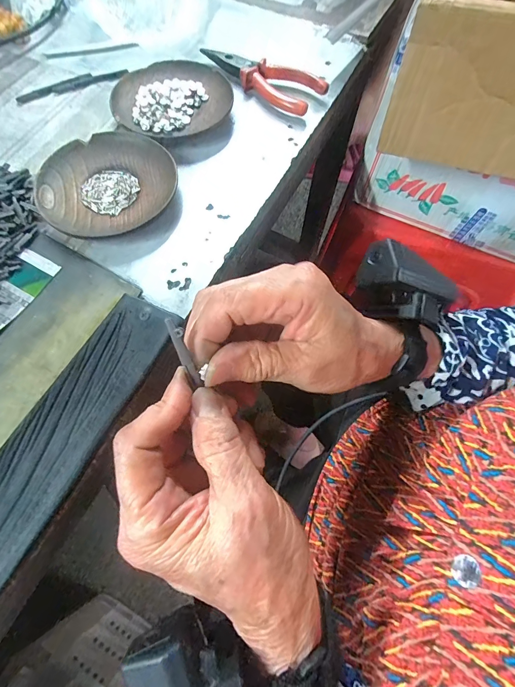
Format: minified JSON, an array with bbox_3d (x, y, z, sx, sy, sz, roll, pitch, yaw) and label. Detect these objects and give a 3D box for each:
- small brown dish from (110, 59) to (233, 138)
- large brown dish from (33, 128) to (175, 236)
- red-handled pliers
[{"bbox_3d":[-0.082,-0.240,0.330,0.109,0.017,0.107,0,66,0],"label":"small brown dish"},{"bbox_3d":[-0.129,-0.138,0.288,0.110,0.015,0.100,0,66,0],"label":"large brown dish"},{"bbox_3d":[0.000,-0.276,0.350,0.137,0.021,0.046,30,69,12],"label":"red-handled pliers"}]

